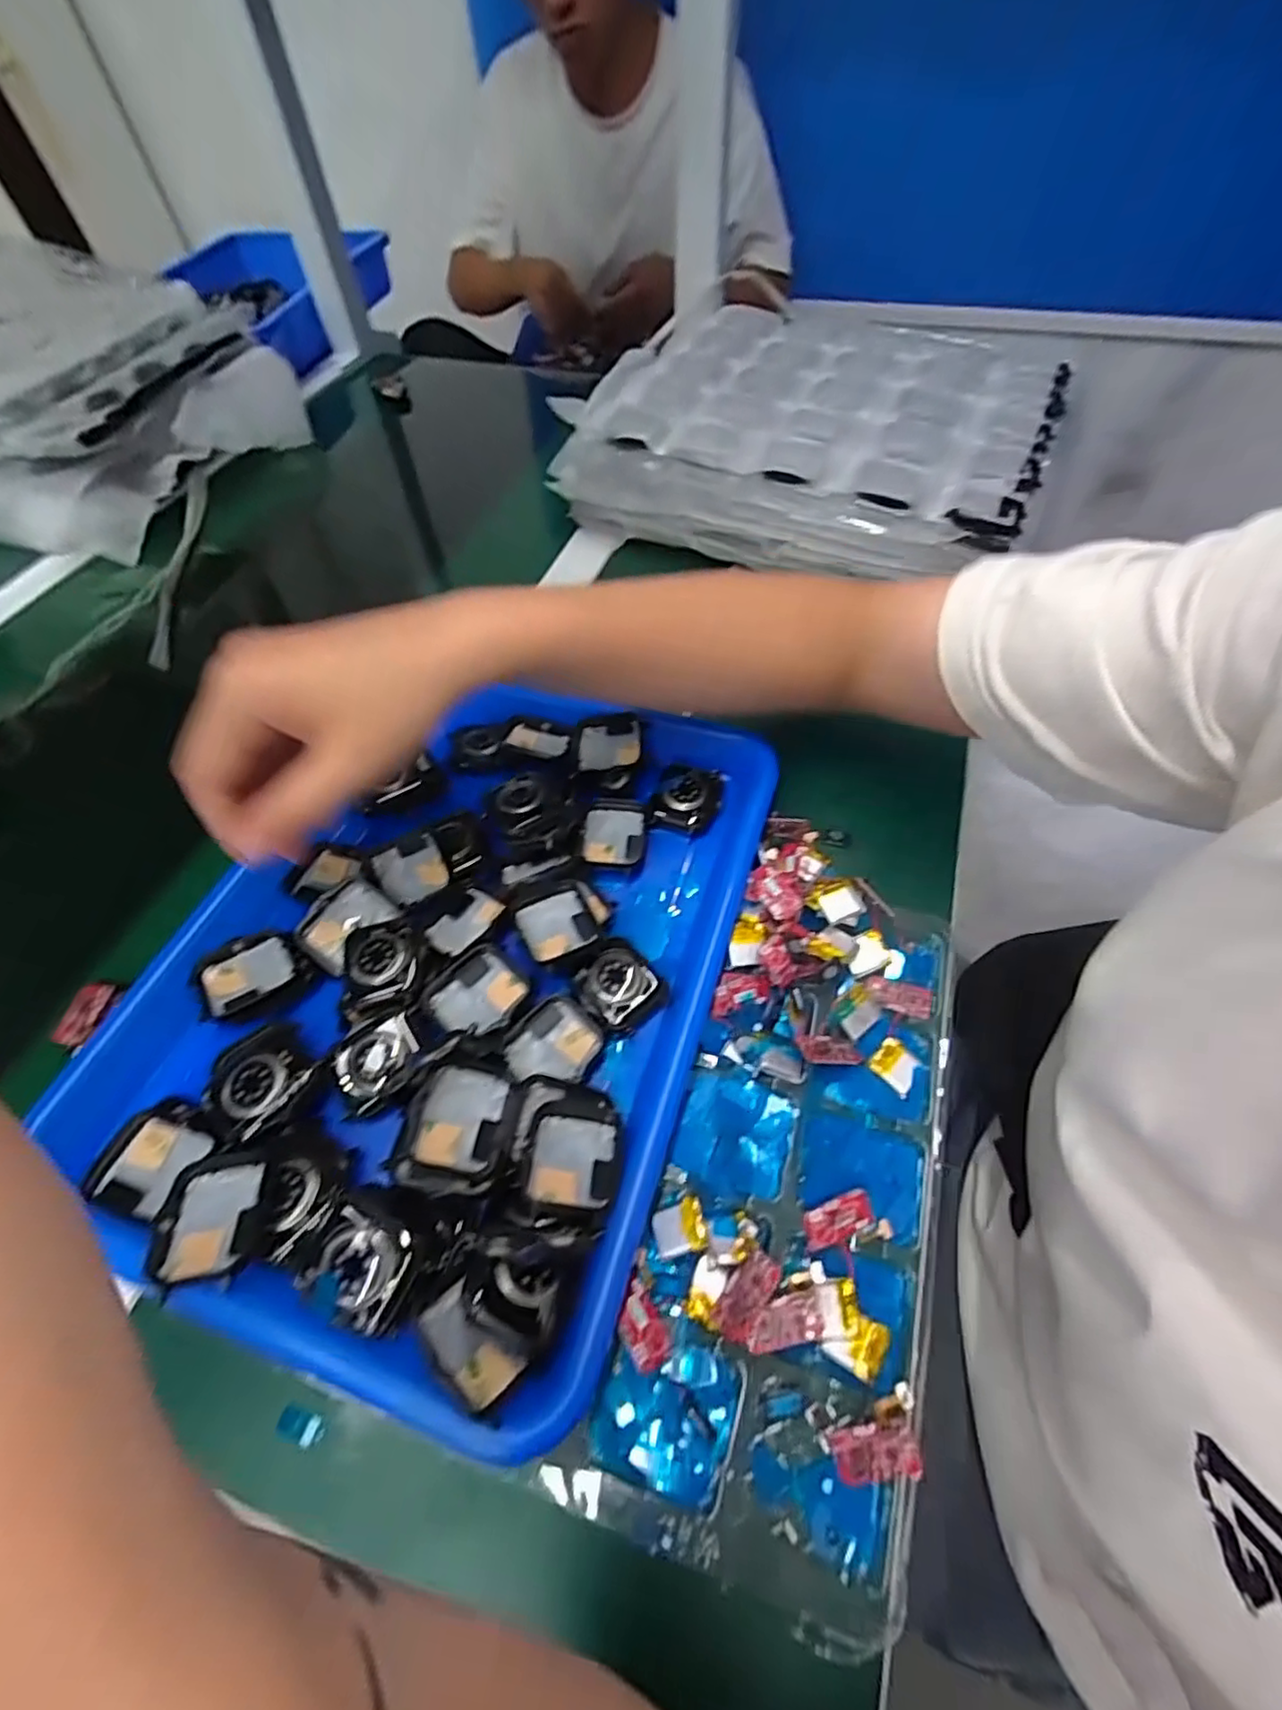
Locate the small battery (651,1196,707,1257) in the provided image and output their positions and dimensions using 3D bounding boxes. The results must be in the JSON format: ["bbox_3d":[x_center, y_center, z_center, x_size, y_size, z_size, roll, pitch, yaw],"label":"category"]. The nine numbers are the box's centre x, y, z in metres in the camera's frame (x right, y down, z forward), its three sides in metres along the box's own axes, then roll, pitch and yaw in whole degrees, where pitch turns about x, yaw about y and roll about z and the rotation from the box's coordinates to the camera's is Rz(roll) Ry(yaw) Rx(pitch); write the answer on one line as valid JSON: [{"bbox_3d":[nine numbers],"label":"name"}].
[{"bbox_3d":[0.015,0.148,0.261,0.020,0.006,0.018,-12,56,-5],"label":"small battery"}]

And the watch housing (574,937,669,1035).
[{"bbox_3d":[-0.010,0.062,0.307,0.033,0.010,0.040,-37,62,-20],"label":"watch housing"}]

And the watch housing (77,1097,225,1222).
[{"bbox_3d":[-0.191,0.121,0.261,0.039,0.011,0.041,16,59,14],"label":"watch housing"}]

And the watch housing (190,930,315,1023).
[{"bbox_3d":[-0.182,0.056,0.308,0.045,0.009,0.040,-36,62,-19],"label":"watch housing"}]

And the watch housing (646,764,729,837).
[{"bbox_3d":[0.026,-0.034,0.367,0.037,0.008,0.044,13,58,11],"label":"watch housing"}]

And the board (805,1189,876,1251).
[{"bbox_3d":[0.079,0.145,0.262,0.030,0.004,0.013,-17,69,-14],"label":"board"}]

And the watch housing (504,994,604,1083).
[{"bbox_3d":[-0.039,0.085,0.294,0.036,0.006,0.039,33,64,22],"label":"watch housing"}]

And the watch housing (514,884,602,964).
[{"bbox_3d":[-0.040,0.032,0.315,0.036,0.010,0.038,-22,58,-11],"label":"watch housing"}]

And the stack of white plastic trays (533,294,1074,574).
[{"bbox_3d":[0.138,-0.337,0.524,0.345,0.077,0.255,23,60,17],"label":"stack of white plastic trays"}]

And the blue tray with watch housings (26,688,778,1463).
[{"bbox_3d":[-0.089,0.032,0.307,0.245,0.038,0.322,15,58,13],"label":"blue tray with watch housings"}]

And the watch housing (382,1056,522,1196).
[{"bbox_3d":[-0.071,0.106,0.260,0.041,0.015,0.049,10,61,4],"label":"watch housing"}]

